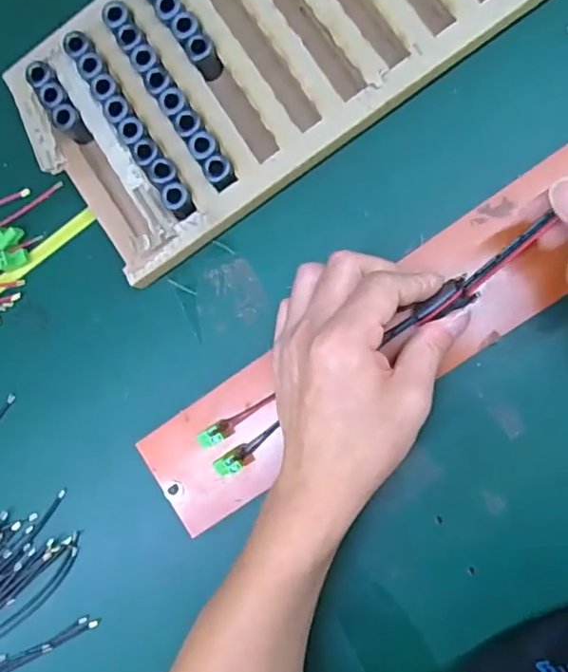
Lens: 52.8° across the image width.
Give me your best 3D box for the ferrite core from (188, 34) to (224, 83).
[{"bbox_3d":[-0.050,-0.177,0.363,0.016,0.022,0.020,-31,87,8],"label":"ferrite core"}]

